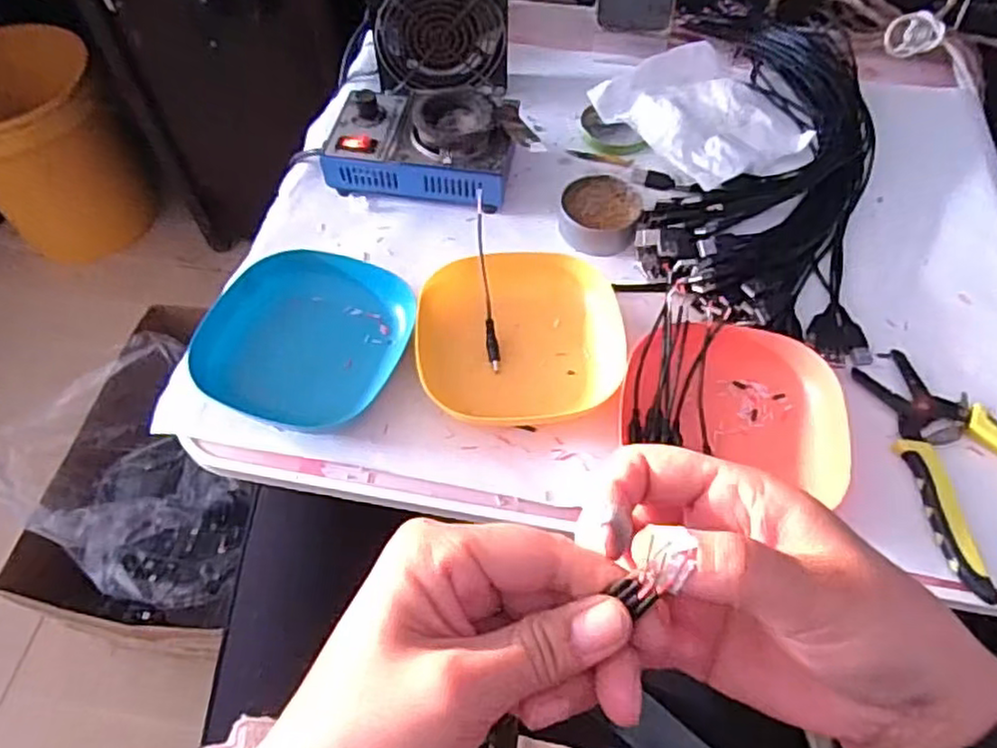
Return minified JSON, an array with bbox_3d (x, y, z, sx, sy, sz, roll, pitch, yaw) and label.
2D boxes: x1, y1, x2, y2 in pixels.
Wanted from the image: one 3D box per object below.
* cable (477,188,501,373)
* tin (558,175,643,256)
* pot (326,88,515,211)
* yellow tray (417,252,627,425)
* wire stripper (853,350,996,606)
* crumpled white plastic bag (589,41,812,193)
[{"bbox_3d":[-0.010,-0.080,0.520,0.008,0.026,0.169,-5,58,-2],"label":"cable"},{"bbox_3d":[0.082,-0.128,0.552,0.061,0.027,0.058,-1,58,1],"label":"tin"},{"bbox_3d":[-0.061,-0.197,0.576,0.151,0.054,0.099,10,59,7],"label":"pot"},{"bbox_3d":[0.015,-0.030,0.490,0.139,0.031,0.128,-9,58,-4],"label":"yellow tray"},{"bbox_3d":[0.303,0.052,0.439,0.112,0.013,0.157,-13,59,-7],"label":"wire stripper"},{"bbox_3d":[0.186,-0.231,0.606,0.136,0.026,0.162,-34,63,-18],"label":"crumpled white plastic bag"}]

